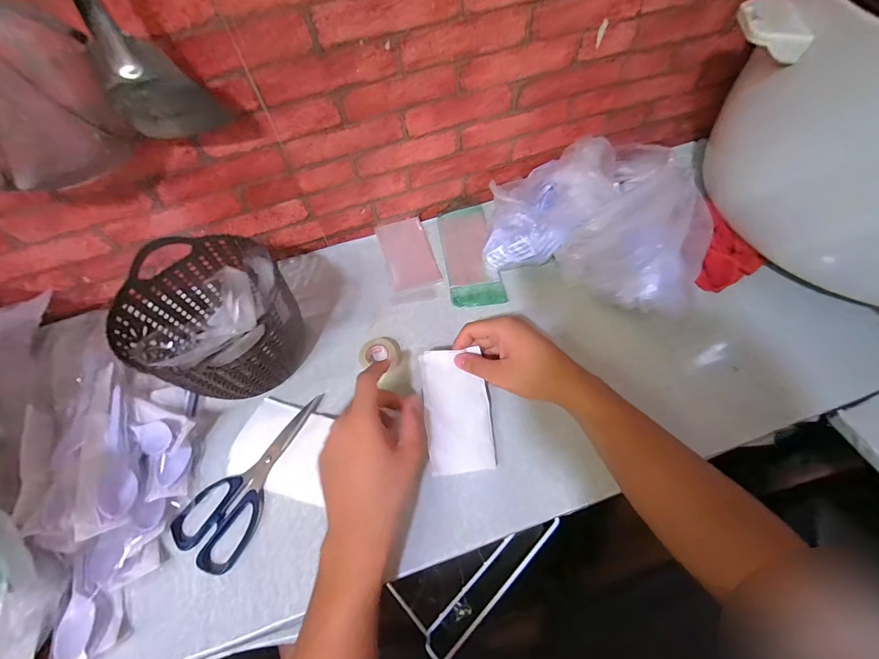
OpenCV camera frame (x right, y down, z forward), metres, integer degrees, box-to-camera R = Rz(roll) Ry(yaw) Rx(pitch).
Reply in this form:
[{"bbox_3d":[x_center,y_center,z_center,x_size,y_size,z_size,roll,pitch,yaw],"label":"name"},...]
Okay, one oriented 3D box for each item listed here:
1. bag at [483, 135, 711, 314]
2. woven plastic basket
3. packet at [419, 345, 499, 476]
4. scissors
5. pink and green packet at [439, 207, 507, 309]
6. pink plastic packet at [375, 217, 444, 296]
[{"bbox_3d":[0.206,-0.145,0.471,0.242,0.120,0.187,21,63,14],"label":"bag"},{"bbox_3d":[-0.237,-0.005,0.407,0.155,0.133,0.145,34,67,20],"label":"woven plastic basket"},{"bbox_3d":[0.020,0.084,0.395,0.069,0.008,0.127,-3,67,-12],"label":"packet"},{"bbox_3d":[-0.183,0.151,0.388,0.075,0.005,0.180,32,66,19],"label":"scissors"},{"bbox_3d":[0.041,-0.111,0.525,0.071,0.011,0.177,-9,60,-2],"label":"pink and green packet"},{"bbox_3d":[-0.044,-0.110,0.529,0.067,0.007,0.122,-17,61,-7],"label":"pink plastic packet"}]

